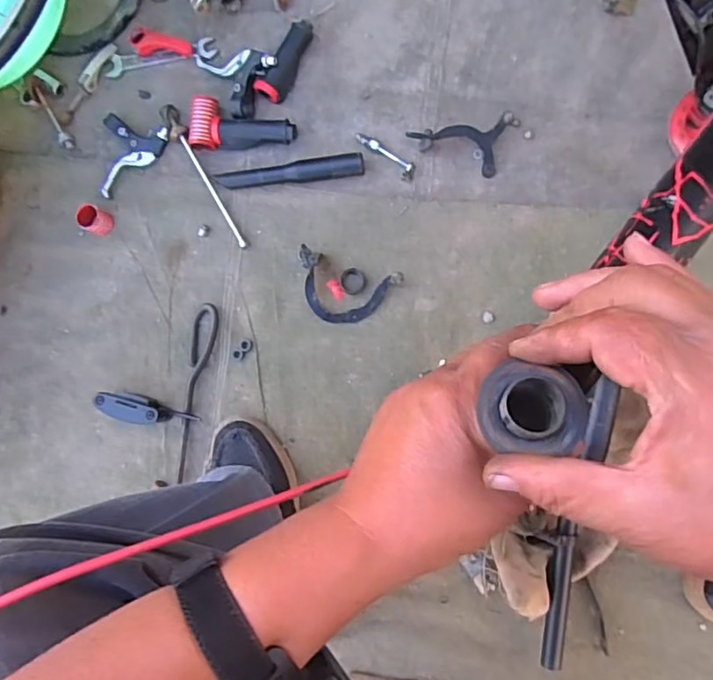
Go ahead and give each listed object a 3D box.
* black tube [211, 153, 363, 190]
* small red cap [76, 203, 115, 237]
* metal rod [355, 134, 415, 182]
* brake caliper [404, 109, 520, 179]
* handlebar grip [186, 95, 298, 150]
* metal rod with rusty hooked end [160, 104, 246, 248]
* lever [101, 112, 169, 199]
[{"bbox_3d":[-0.084,-0.209,0.729,0.186,0.023,0.028,-4,87,8],"label":"black tube"},{"bbox_3d":[-0.337,-0.153,0.752,0.032,0.032,0.032,0,87,9],"label":"small red cap"},{"bbox_3d":[0.033,-0.227,0.720,0.087,0.009,0.021,34,92,9],"label":"metal rod"},{"bbox_3d":[0.129,-0.254,0.699,0.110,0.028,0.078,25,91,9],"label":"brake caliper"},{"bbox_3d":[-0.144,-0.268,0.735,0.132,0.029,0.060,5,88,9],"label":"handlebar grip"},{"bbox_3d":[-0.195,-0.210,0.748,0.023,0.018,0.207,-31,83,6],"label":"metal rod with rusty hooked end"},{"bbox_3d":[-0.289,-0.231,0.752,0.081,0.031,0.103,12,89,9],"label":"lever"}]

